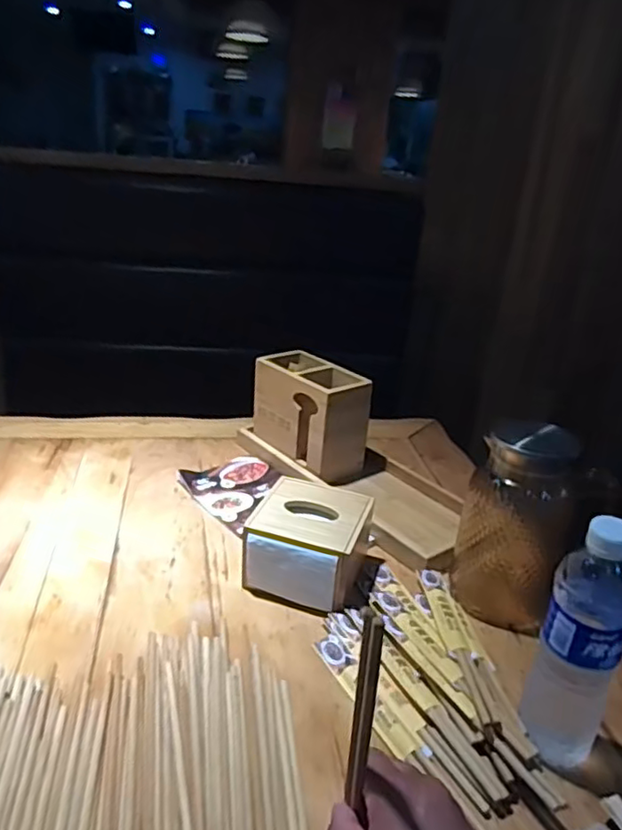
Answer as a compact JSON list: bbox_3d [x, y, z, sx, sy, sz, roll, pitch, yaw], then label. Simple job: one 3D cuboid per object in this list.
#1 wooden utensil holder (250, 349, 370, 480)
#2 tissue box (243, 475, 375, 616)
[{"bbox_3d":[0.000,0.004,0.962,0.102,0.161,0.159,-16,31,-39],"label":"wooden utensil holder"},{"bbox_3d":[-0.002,0.149,0.714,0.120,0.091,0.138,11,23,14],"label":"tissue box"}]

